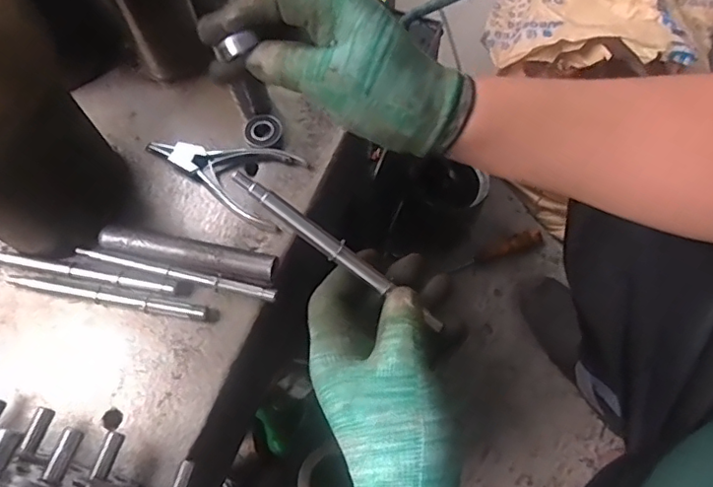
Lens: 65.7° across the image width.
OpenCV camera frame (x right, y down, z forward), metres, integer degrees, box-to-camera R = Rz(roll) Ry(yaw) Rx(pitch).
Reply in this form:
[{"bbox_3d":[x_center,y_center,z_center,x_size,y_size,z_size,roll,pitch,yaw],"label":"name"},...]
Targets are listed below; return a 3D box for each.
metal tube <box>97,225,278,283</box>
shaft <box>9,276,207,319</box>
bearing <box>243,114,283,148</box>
[{"bbox_3d":[-0.132,0.008,0.433,0.137,0.015,0.021,11,67,6],"label":"metal tube"},{"bbox_3d":[-0.194,0.042,0.430,0.161,0.012,0.010,9,67,6],"label":"shaft"},{"bbox_3d":[-0.083,-0.098,0.488,0.031,0.010,0.033,-1,66,1],"label":"bearing"}]

